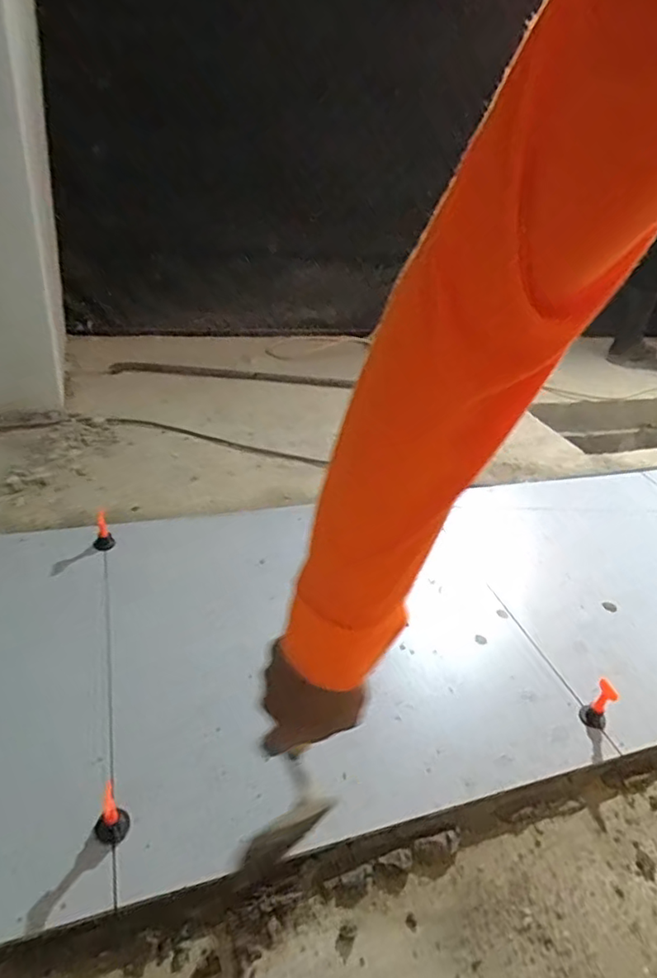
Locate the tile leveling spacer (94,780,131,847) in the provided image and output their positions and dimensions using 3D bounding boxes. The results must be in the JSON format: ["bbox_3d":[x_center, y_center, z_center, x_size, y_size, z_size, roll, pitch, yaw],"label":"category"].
[{"bbox_3d":[-0.221,0.330,0.590,0.033,0.037,0.049,-8,35,-23],"label":"tile leveling spacer"}]

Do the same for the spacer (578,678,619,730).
[{"bbox_3d":[0.354,0.282,0.758,0.035,0.061,0.032,-24,44,-40],"label":"spacer"}]

